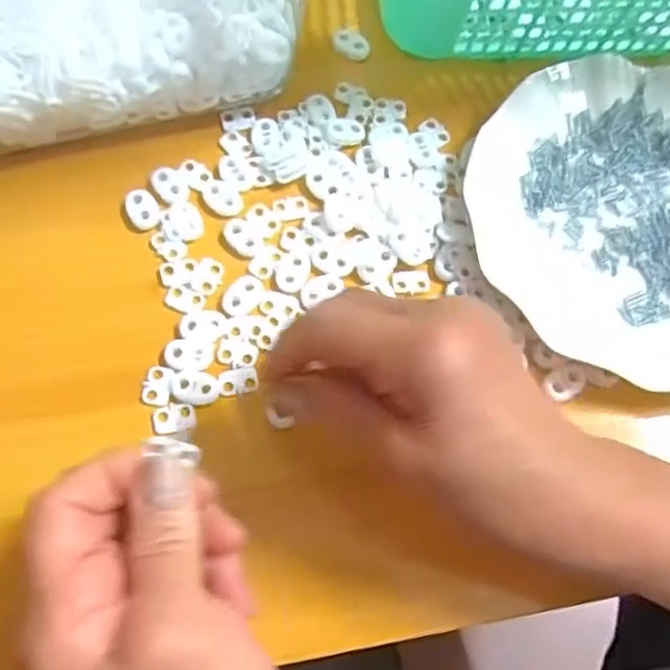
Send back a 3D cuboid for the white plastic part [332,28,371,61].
[{"bbox_3d":[0.010,-0.170,0.404,0.024,0.007,0.014,30,70,10],"label":"white plastic part"}]

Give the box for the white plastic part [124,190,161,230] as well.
[{"bbox_3d":[-0.098,-0.066,0.356,0.016,0.004,0.022,-20,70,-9],"label":"white plastic part"}]

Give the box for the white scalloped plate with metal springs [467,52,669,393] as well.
[{"bbox_3d":[0.162,-0.061,0.355,0.178,0.018,0.175,1,68,-2],"label":"white scalloped plate with metal springs"}]

